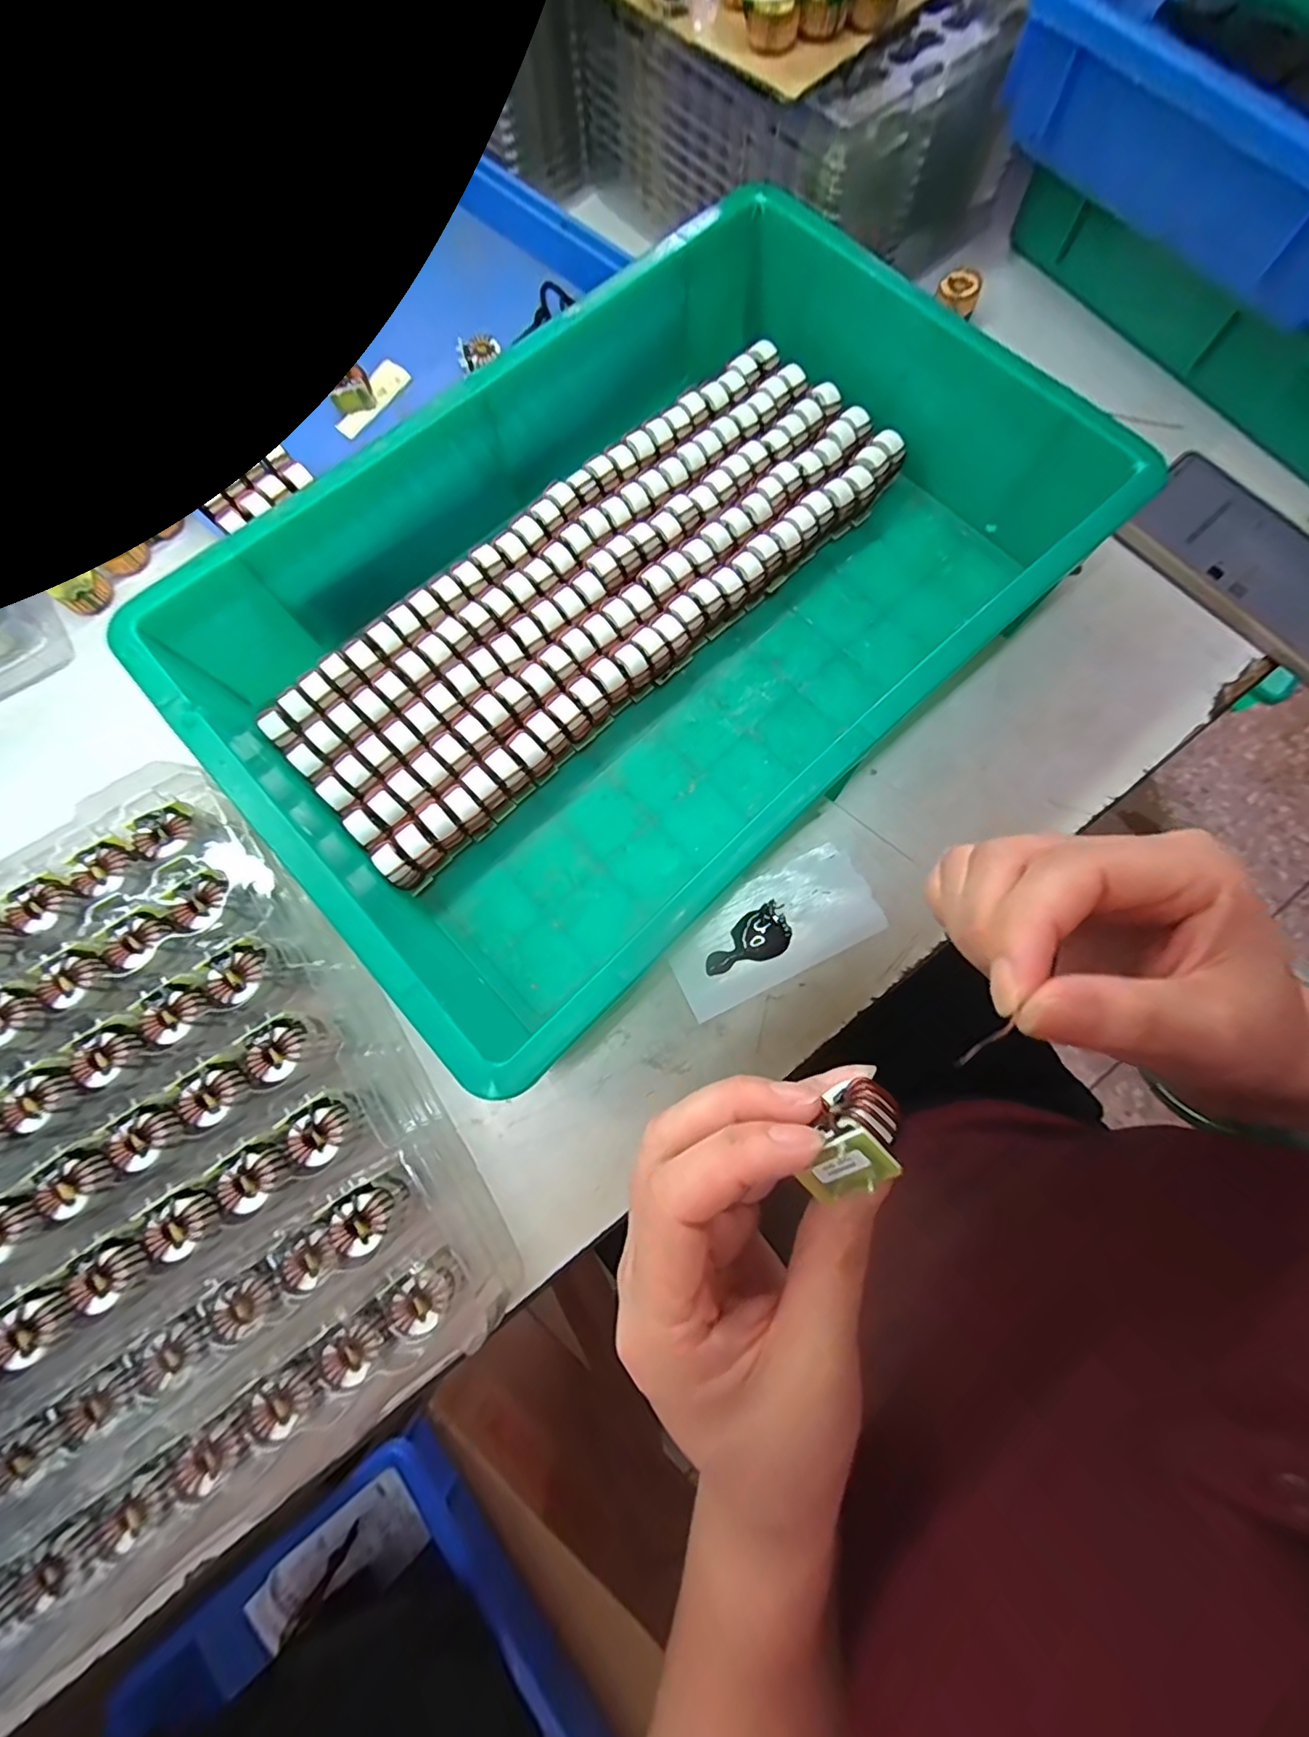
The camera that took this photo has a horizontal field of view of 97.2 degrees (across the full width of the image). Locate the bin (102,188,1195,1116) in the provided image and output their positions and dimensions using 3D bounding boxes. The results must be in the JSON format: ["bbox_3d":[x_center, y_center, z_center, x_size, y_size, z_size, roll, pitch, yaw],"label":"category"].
[{"bbox_3d":[-0.001,-0.153,0.314,0.446,0.078,0.296,-42,80,-9],"label":"bin"}]

